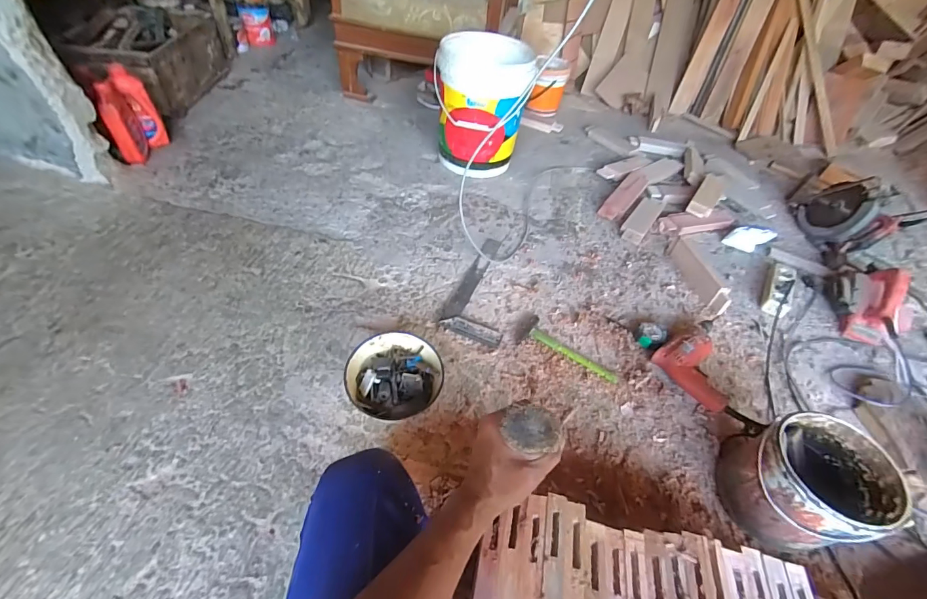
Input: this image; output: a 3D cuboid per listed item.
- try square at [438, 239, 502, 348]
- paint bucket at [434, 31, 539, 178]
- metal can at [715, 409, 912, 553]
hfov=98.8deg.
[{"bbox_3d":[0.066,-0.041,1.042,0.153,0.012,0.357,18,49,9],"label":"try square"},{"bbox_3d":[0.059,-0.647,1.353,0.298,0.366,0.298,3,48,-4],"label":"paint bucket"},{"bbox_3d":[0.572,0.309,0.689,0.179,0.179,0.186,-15,52,-19],"label":"metal can"}]

